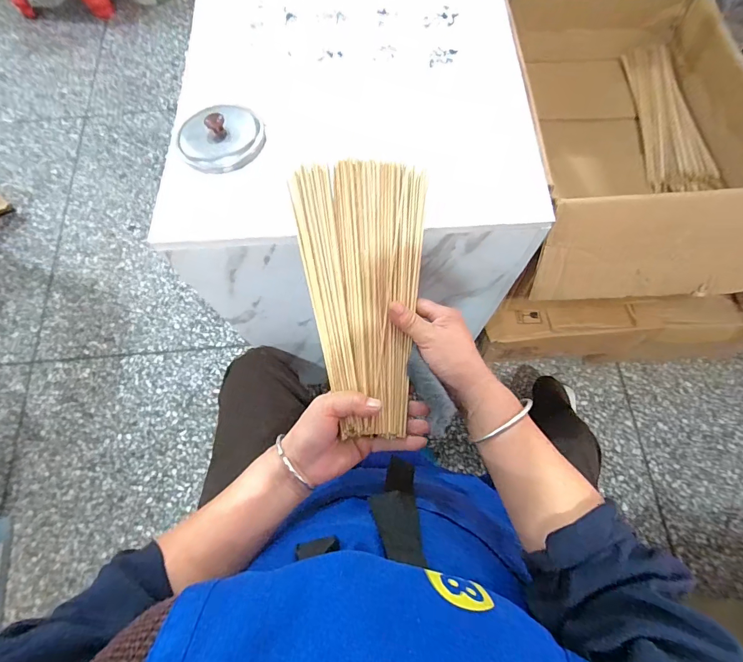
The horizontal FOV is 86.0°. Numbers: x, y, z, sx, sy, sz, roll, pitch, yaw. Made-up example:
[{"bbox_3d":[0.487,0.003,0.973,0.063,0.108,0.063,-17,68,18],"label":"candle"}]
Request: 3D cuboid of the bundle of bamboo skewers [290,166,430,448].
[{"bbox_3d":[-0.006,-0.041,0.411,0.132,0.018,0.283,-3,78,1],"label":"bundle of bamboo skewers"}]

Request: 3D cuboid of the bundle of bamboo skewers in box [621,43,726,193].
[{"bbox_3d":[0.465,-0.349,0.637,0.081,0.023,0.319,-6,67,19],"label":"bundle of bamboo skewers in box"}]

